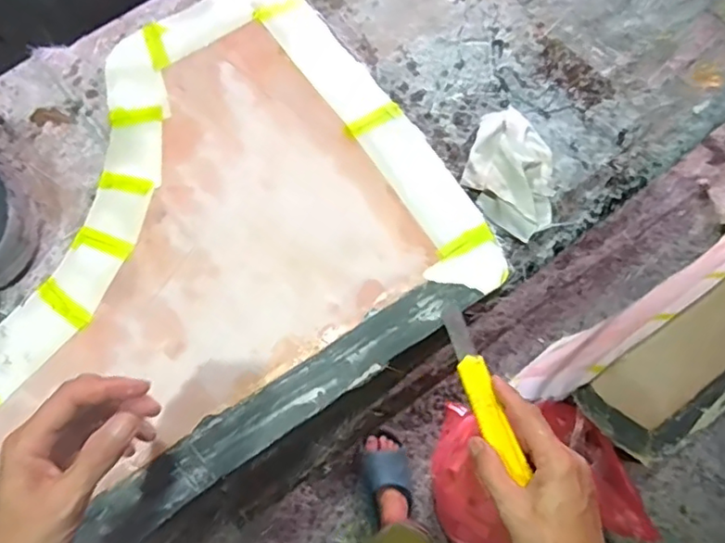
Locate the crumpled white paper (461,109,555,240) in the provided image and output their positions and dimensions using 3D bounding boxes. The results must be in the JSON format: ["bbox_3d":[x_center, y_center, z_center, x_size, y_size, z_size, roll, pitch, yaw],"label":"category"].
[{"bbox_3d":[0.193,-0.128,0.752,0.118,0.030,0.153,22,74,6],"label":"crumpled white paper"}]

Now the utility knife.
[{"bbox_3d":[0.096,0.096,0.483,0.021,0.011,0.144,-17,65,-5],"label":"utility knife"}]

